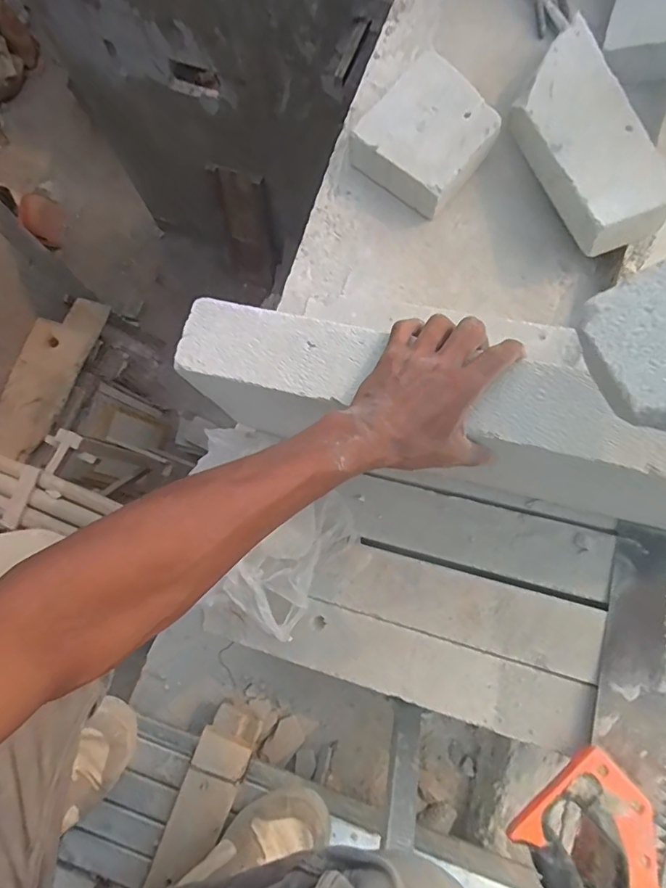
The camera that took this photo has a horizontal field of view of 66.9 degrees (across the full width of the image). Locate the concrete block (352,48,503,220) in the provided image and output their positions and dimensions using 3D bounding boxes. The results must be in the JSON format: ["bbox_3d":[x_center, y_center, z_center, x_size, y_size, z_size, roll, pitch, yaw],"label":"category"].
[{"bbox_3d":[0.172,-0.559,0.923,0.203,0.079,0.233,38,82,8],"label":"concrete block"}]

